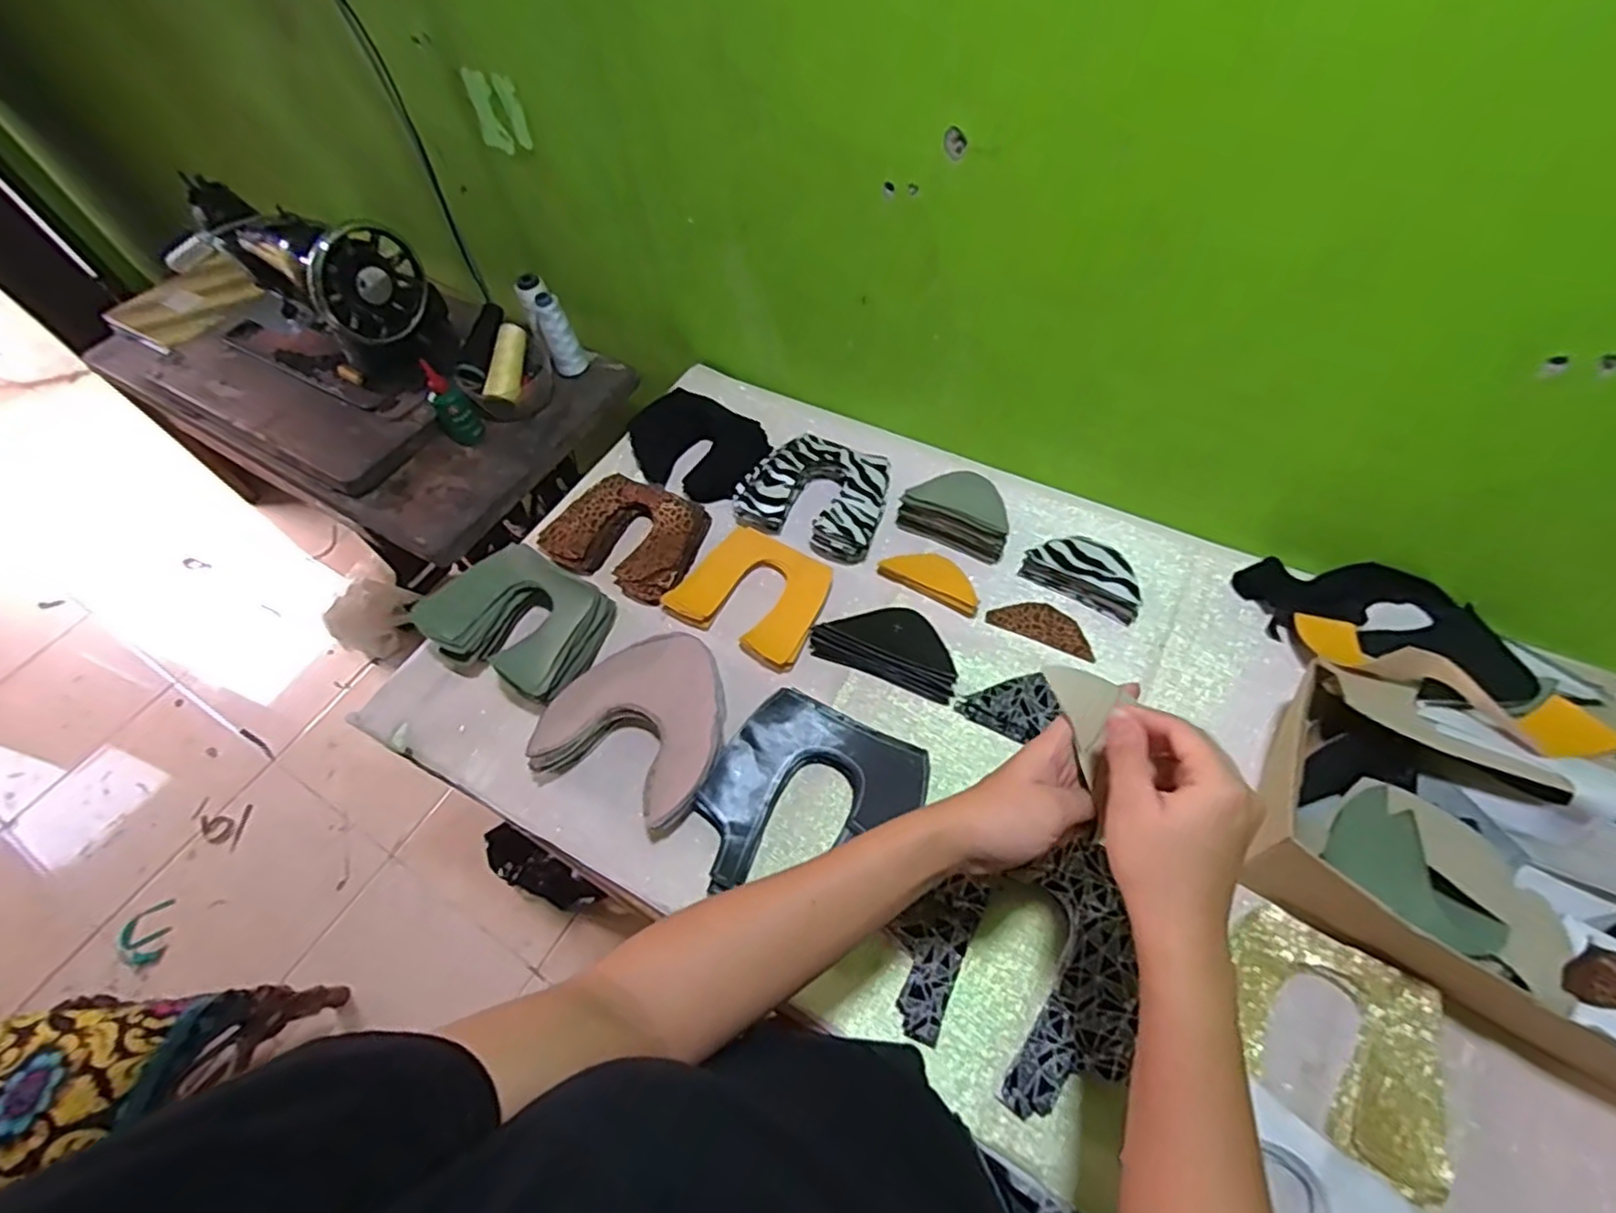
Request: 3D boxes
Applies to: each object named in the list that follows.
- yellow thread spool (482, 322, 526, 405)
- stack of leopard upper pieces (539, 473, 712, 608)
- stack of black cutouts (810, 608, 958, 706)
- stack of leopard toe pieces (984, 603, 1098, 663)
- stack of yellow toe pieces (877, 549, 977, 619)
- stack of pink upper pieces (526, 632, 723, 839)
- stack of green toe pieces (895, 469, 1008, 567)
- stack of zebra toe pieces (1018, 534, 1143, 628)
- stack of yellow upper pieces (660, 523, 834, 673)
[{"bbox_3d":[-0.398,-0.324,0.915,0.035,0.037,0.111,4,77,7],"label":"yellow thread spool"},{"bbox_3d":[-0.203,-0.081,0.786,0.174,0.037,0.133,21,62,17],"label":"stack of leopard upper pieces"},{"bbox_3d":[0.079,0.037,0.675,0.142,0.032,0.070,17,60,15],"label":"stack of black cutouts"},{"bbox_3d":[0.239,0.018,0.695,0.105,0.007,0.042,21,62,17],"label":"stack of leopard toe pieces"},{"bbox_3d":[0.134,-0.032,0.720,0.106,0.011,0.053,27,64,20],"label":"stack of yellow toe pieces"},{"bbox_3d":[-0.149,0.108,0.652,0.168,0.061,0.176,23,62,18],"label":"stack of pink upper pieces"},{"bbox_3d":[0.160,-0.104,0.733,0.122,0.068,0.051,26,63,20],"label":"stack of green toe pieces"},{"bbox_3d":[0.283,-0.035,0.695,0.116,0.042,0.052,28,64,21],"label":"stack of zebra toe pieces"},{"bbox_3d":[-0.059,-0.014,0.728,0.155,0.033,0.128,23,62,18],"label":"stack of yellow upper pieces"}]

